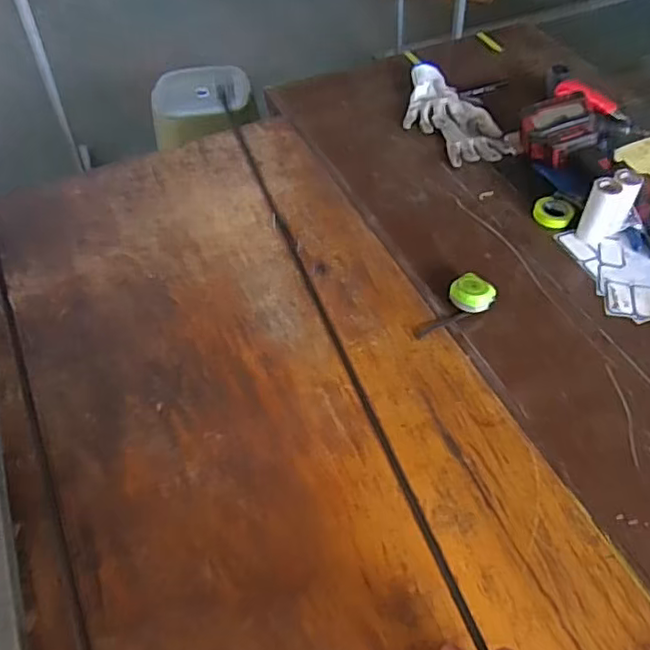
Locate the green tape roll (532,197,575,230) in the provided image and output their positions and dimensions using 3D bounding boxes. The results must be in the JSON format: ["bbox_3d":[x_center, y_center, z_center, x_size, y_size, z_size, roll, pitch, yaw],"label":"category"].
[{"bbox_3d":[0.381,-0.187,1.029,0.064,0.019,0.058,19,54,17],"label":"green tape roll"}]

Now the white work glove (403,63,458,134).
[{"bbox_3d":[0.217,-0.461,1.247,0.093,0.032,0.197,7,51,8],"label":"white work glove"}]

